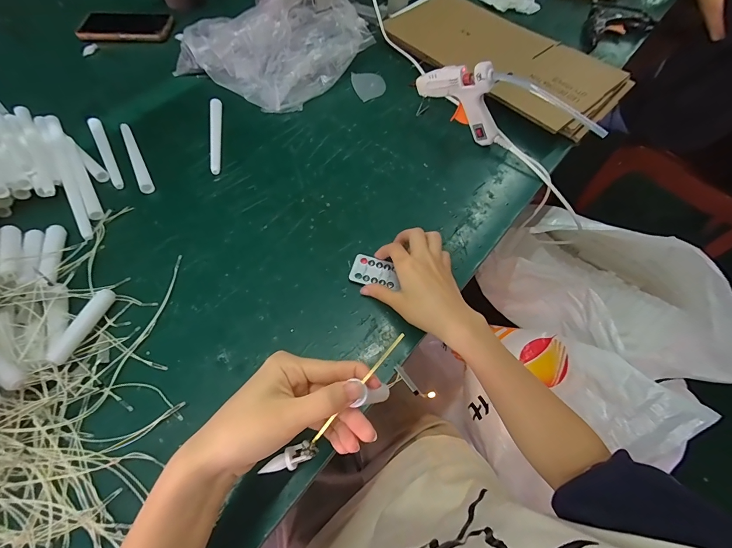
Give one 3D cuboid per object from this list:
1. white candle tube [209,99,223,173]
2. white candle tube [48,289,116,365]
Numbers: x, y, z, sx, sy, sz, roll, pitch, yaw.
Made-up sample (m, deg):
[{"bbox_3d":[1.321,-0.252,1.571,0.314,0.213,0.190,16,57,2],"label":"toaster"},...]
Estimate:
[{"bbox_3d":[-0.231,-0.215,0.527,0.017,0.012,0.154,-9,62,-5],"label":"white candle tube"},{"bbox_3d":[-0.306,0.055,0.372,0.017,0.014,0.088,9,51,5],"label":"white candle tube"}]

